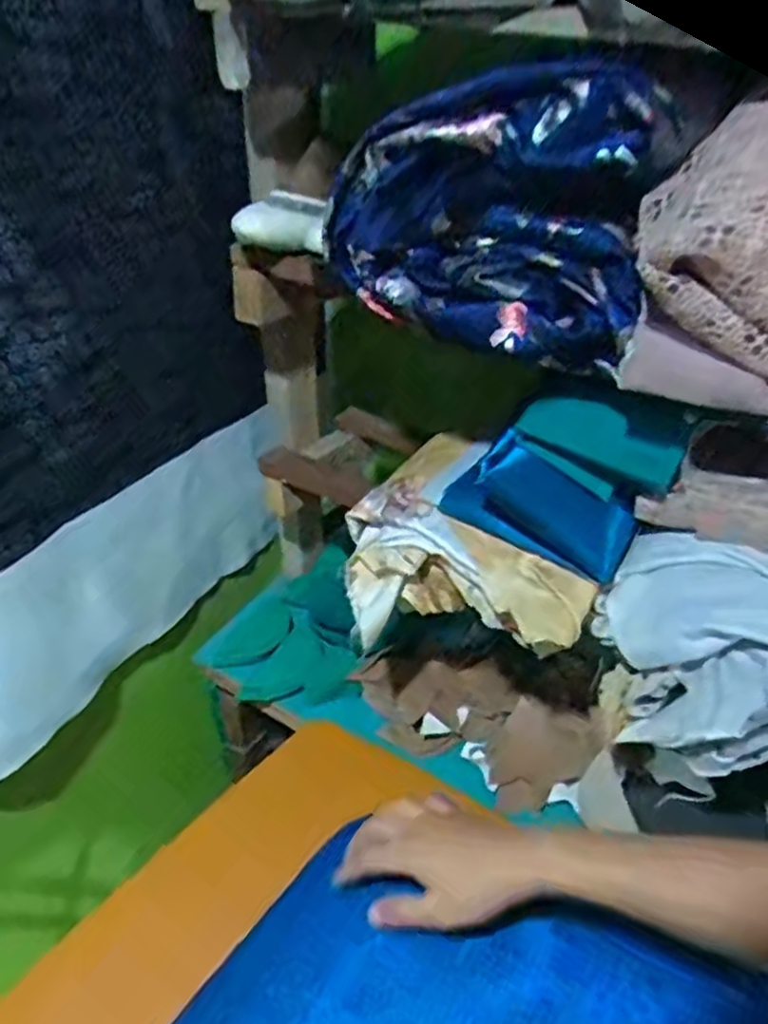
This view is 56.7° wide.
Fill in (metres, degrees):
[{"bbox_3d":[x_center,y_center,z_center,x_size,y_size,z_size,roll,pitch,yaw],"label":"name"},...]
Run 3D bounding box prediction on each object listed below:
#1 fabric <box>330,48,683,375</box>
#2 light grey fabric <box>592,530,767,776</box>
[{"bbox_3d":[0.083,-0.229,0.537,0.241,0.183,0.088,21,39,24],"label":"fabric"},{"bbox_3d":[0.266,0.125,0.585,0.186,0.171,0.122,18,38,21],"label":"light grey fabric"}]

